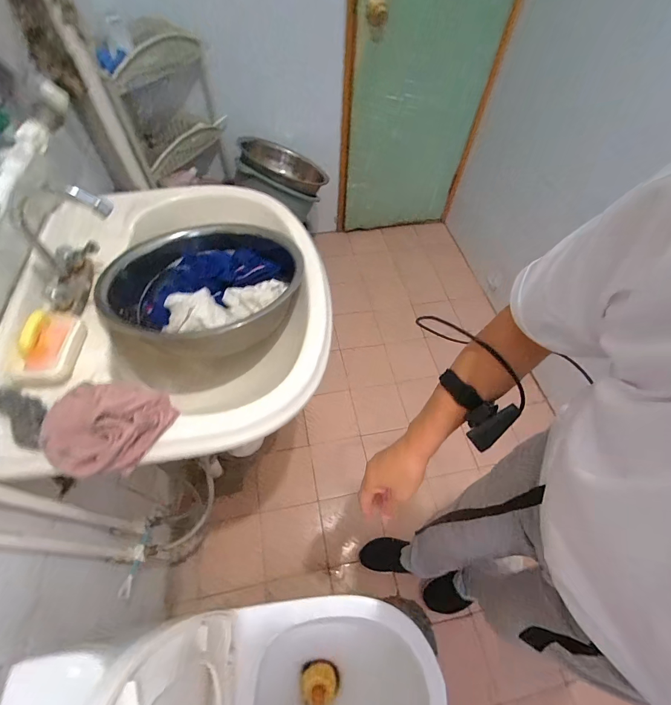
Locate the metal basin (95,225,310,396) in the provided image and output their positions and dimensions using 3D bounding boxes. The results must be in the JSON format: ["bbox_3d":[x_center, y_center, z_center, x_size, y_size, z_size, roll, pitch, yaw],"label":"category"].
[{"bbox_3d":[-0.270,-0.097,0.694,0.345,0.193,0.304,0,57,-2],"label":"metal basin"}]

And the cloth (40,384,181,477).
[{"bbox_3d":[-0.316,0.111,0.485,0.147,0.060,0.127,8,57,3],"label":"cloth"}]

